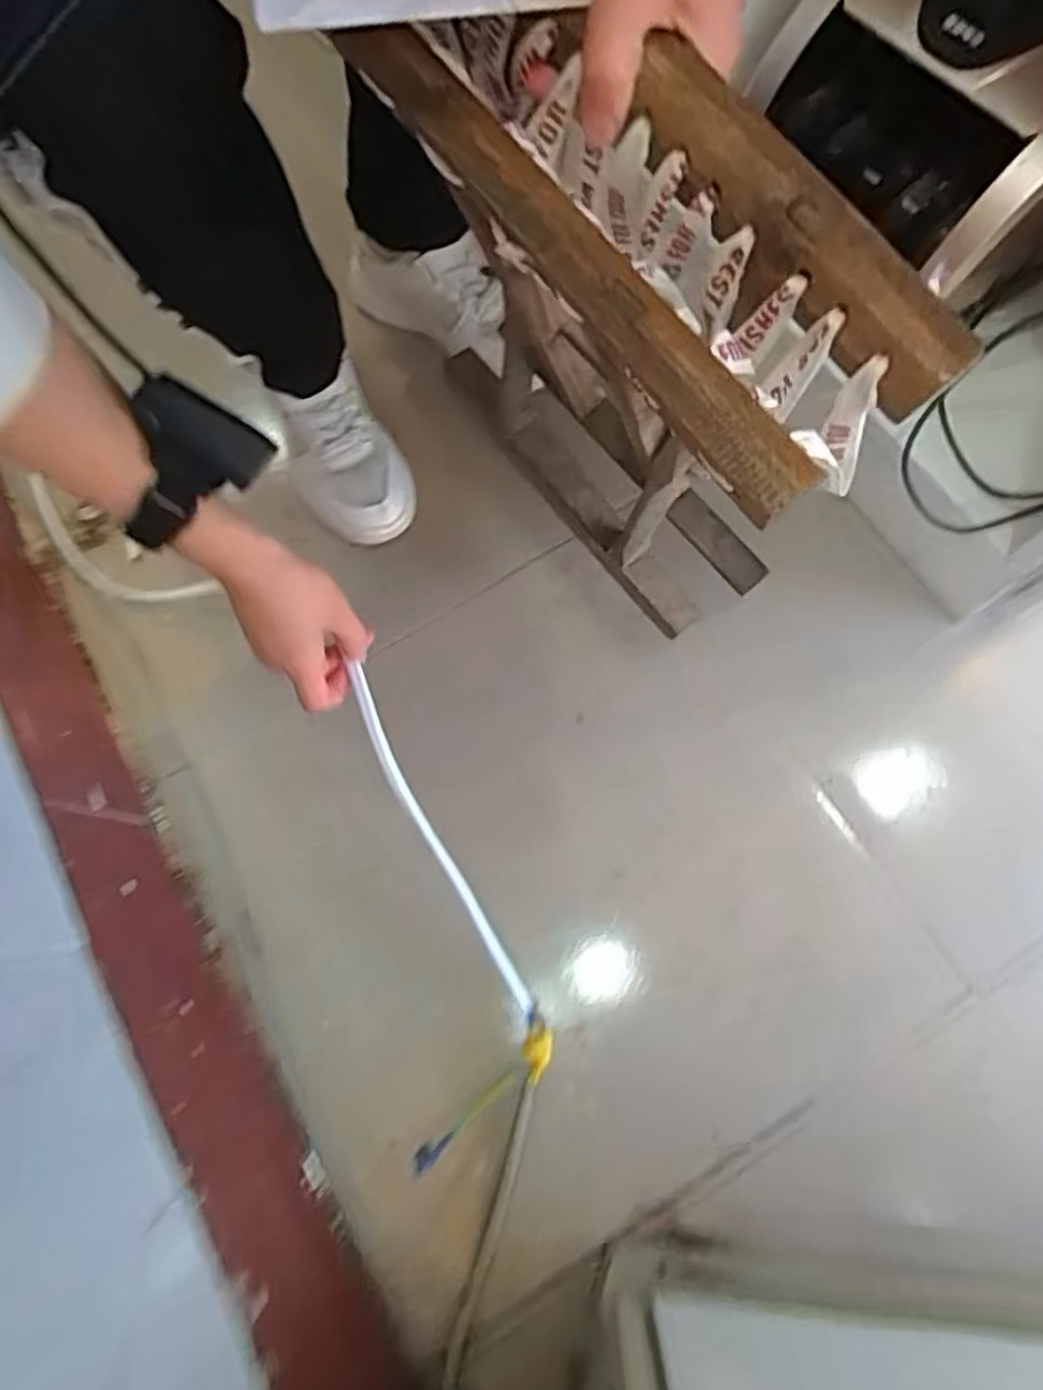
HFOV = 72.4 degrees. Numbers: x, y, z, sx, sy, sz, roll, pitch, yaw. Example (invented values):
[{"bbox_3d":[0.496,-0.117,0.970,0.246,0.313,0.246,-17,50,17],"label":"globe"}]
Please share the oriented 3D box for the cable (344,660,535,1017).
[{"bbox_3d":[-0.059,0.116,0.529,0.016,0.019,0.290,-27,98,-6],"label":"cable"}]

